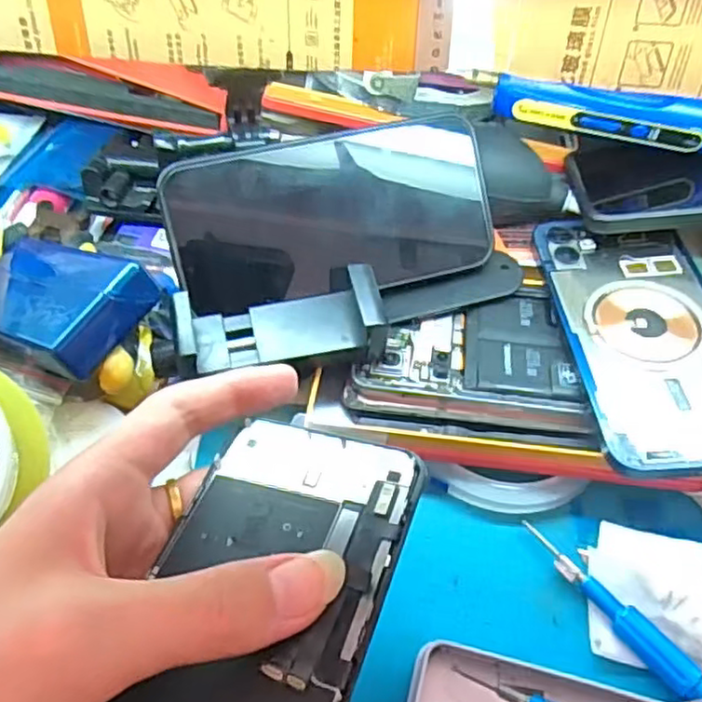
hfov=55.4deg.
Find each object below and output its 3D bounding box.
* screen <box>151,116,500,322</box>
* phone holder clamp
[{"bbox_3d":[-0.007,-0.062,0.301,0.140,0.008,0.072,-12,96,-13],"label":"screen"},{"bbox_3d":[0.006,-0.018,0.289,0.167,0.034,0.038,-17,54,-12],"label":"phone holder clamp"}]

